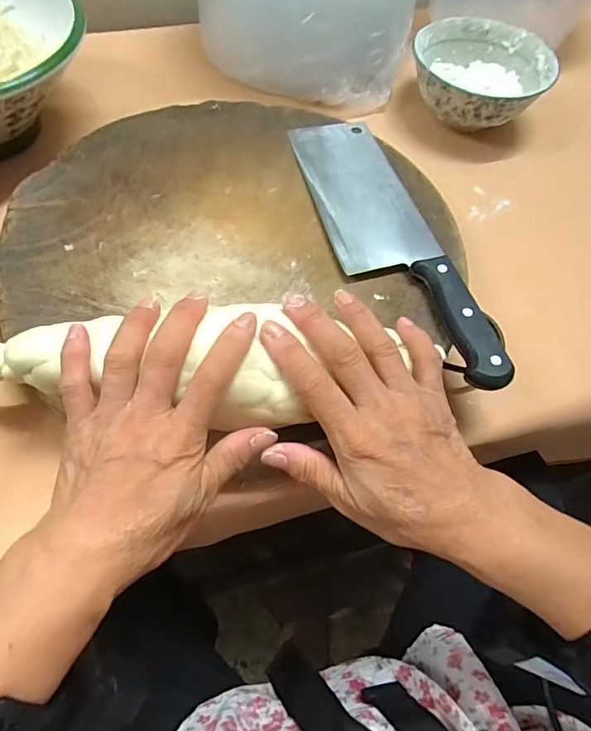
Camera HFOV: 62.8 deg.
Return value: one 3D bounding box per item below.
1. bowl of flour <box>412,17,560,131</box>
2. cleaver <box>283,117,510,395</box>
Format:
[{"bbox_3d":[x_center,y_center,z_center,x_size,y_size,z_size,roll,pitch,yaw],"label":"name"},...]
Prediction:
[{"bbox_3d":[0.195,-0.308,0.530,0.138,0.066,0.139,2,60,-3],"label":"bowl of flour"},{"bbox_3d":[0.069,-0.104,0.382,0.079,0.020,0.291,-13,62,-10],"label":"cleaver"}]

